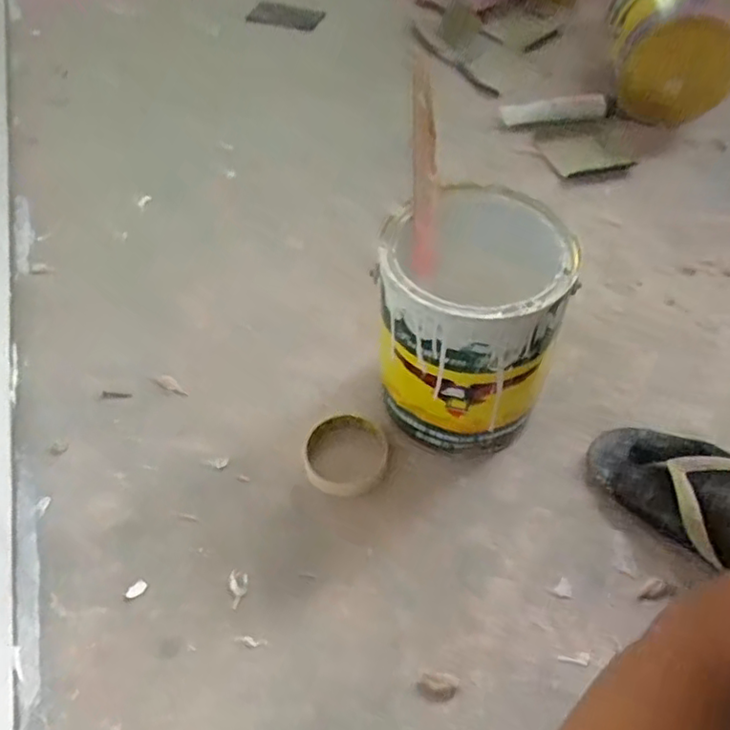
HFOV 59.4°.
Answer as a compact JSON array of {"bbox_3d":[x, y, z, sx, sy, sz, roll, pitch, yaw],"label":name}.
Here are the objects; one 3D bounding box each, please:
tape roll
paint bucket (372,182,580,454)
[{"bbox_3d":[-0.019,0.084,0.622,0.082,0.015,0.083,0,51,1],"label":"tape roll"},{"bbox_3d":[0.096,-0.038,0.602,0.160,0.203,0.175,19,54,16],"label":"paint bucket"}]

